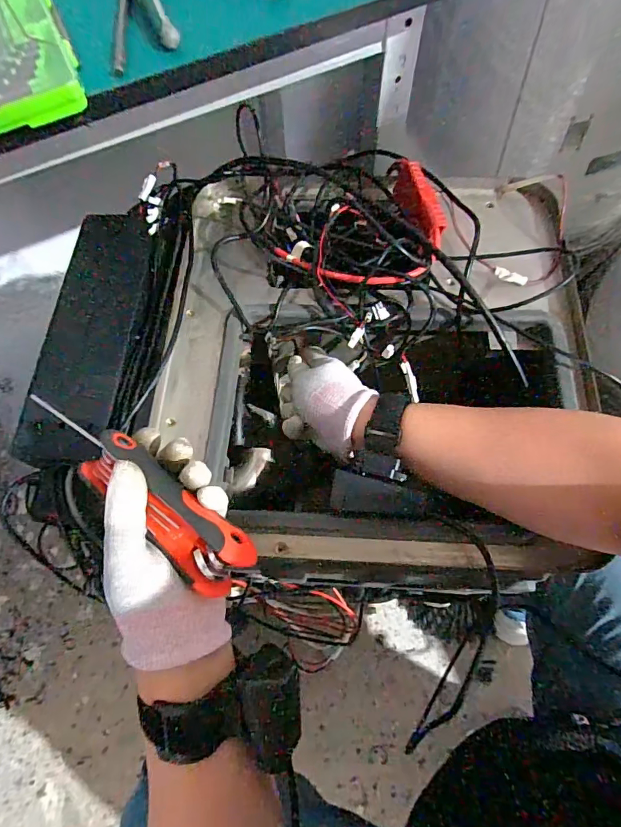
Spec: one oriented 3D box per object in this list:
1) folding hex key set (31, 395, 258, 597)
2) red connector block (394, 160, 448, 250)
[{"bbox_3d":[-0.105,0.047,0.279,0.163,0.025,0.040,42,76,6],"label":"folding hex key set"},{"bbox_3d":[0.101,-0.197,0.410,0.031,0.021,0.096,-12,69,-2],"label":"red connector block"}]

